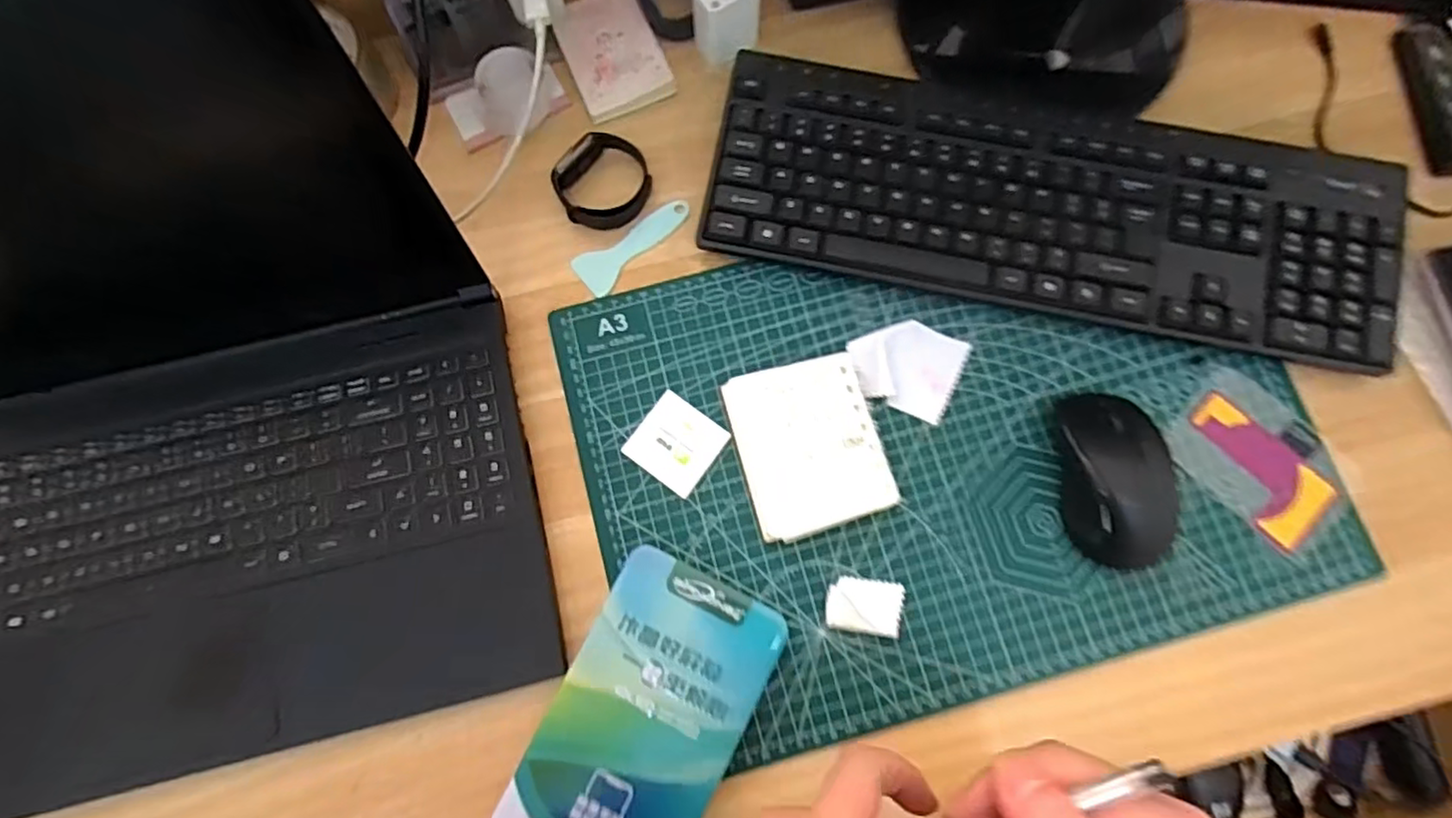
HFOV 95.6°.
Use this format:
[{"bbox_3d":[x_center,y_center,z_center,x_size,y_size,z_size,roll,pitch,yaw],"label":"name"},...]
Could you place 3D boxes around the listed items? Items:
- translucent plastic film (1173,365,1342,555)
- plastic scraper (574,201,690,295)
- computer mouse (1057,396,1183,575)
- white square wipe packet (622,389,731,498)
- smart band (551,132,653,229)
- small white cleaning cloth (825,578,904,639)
[{"bbox_3d":[0.333,0.027,0.411,0.096,0.004,0.079,41,81,9],"label":"translucent plastic film"},{"bbox_3d":[-0.061,-0.112,0.446,0.087,0.004,0.029,-39,90,-10],"label":"plastic scraper"},{"bbox_3d":[0.234,0.041,0.389,0.060,0.032,0.104,-12,77,-3],"label":"computer mouse"},{"bbox_3d":[-0.031,0.021,0.413,0.051,0.004,0.049,35,81,10],"label":"white square wipe packet"},{"bbox_3d":[-0.085,-0.155,0.449,0.062,0.016,0.065,0,77,0],"label":"smart band"},{"bbox_3d":[0.082,0.116,0.387,0.043,0.011,0.030,7,77,2],"label":"small white cleaning cloth"}]

